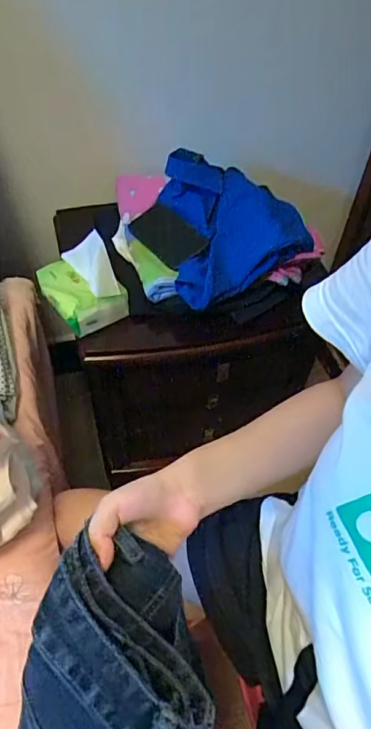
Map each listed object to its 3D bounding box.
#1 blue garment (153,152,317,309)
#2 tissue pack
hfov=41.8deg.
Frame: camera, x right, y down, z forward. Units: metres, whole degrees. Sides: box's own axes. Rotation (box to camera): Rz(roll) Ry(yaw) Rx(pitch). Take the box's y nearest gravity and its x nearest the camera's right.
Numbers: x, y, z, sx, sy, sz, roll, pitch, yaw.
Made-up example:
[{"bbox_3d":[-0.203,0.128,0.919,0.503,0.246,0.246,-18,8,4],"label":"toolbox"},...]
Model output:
[{"bbox_3d":[0.062,-0.249,0.834,0.230,0.106,0.251,-19,55,-18],"label":"blue garment"},{"bbox_3d":[-0.166,-0.135,0.781,0.101,0.102,0.132,-30,58,-25],"label":"tissue pack"}]

